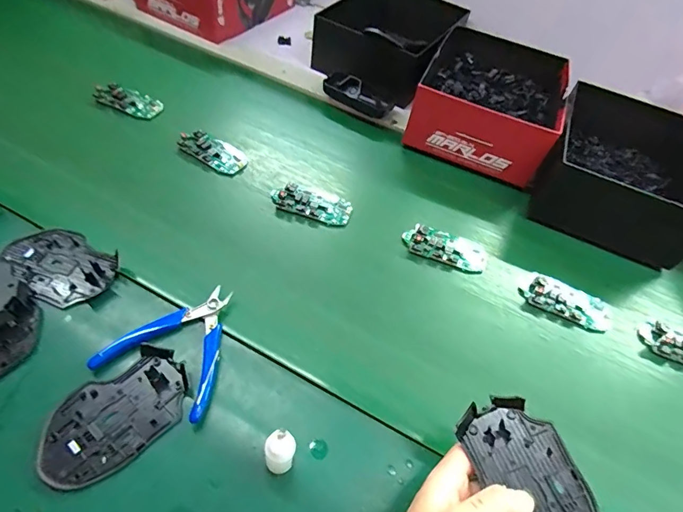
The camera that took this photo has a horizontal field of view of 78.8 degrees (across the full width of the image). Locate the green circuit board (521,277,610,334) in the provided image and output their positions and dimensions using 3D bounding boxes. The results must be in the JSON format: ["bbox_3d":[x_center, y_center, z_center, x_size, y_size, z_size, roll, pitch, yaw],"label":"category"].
[{"bbox_3d":[0.254,0.049,0.464,0.095,0.014,0.048,25,53,11],"label":"green circuit board"}]

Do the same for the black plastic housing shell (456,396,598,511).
[{"bbox_3d":[0.129,0.158,0.283,0.065,0.020,0.115,-8,56,-9],"label":"black plastic housing shell"}]

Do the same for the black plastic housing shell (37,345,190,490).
[{"bbox_3d":[-0.182,0.129,0.337,0.114,0.015,0.073,-32,63,-27],"label":"black plastic housing shell"}]

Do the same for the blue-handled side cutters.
[{"bbox_3d":[-0.142,0.073,0.376,0.108,0.020,0.115,22,53,9],"label":"blue-handled side cutters"}]

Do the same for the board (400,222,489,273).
[{"bbox_3d":[0.124,-0.011,0.493,0.099,0.019,0.044,18,52,6],"label":"board"}]

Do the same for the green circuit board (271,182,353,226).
[{"bbox_3d":[-0.036,-0.066,0.511,0.098,0.014,0.047,17,52,5],"label":"green circuit board"}]

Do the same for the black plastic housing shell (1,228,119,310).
[{"bbox_3d":[-0.278,0.009,0.408,0.107,0.015,0.070,24,53,11],"label":"black plastic housing shell"}]

